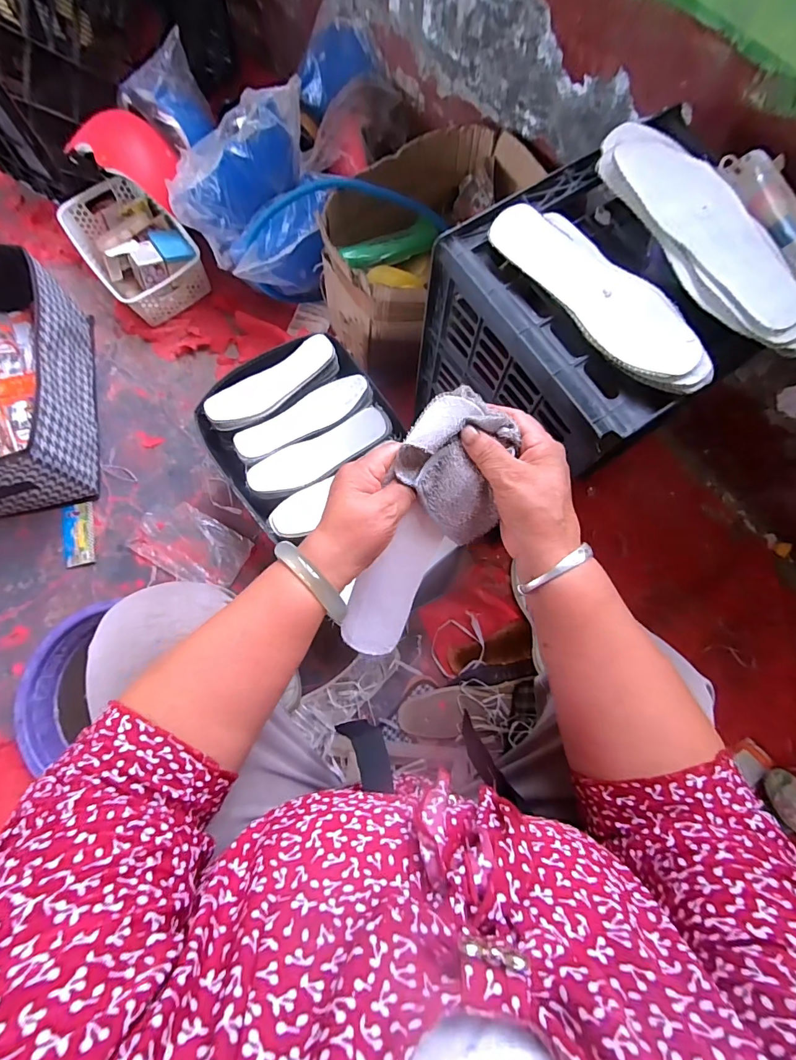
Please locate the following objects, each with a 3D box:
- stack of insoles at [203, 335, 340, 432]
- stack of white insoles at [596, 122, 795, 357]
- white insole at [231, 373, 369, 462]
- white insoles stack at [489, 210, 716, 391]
[{"bbox_3d":[-0.201,-0.233,0.720,0.233,0.038,0.076,-32,80,-8],"label":"stack of insoles"},{"bbox_3d":[0.291,-0.281,0.408,0.100,0.036,0.281,-34,80,-9],"label":"stack of white insoles"},{"bbox_3d":[-0.152,-0.186,0.702,0.229,0.021,0.077,-27,66,-7],"label":"white insole"},{"bbox_3d":[0.198,-0.228,0.419,0.081,0.014,0.246,-42,81,-10],"label":"white insoles stack"}]

